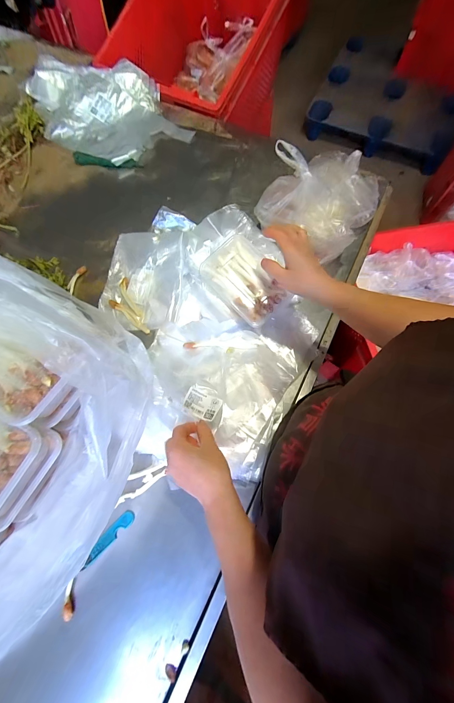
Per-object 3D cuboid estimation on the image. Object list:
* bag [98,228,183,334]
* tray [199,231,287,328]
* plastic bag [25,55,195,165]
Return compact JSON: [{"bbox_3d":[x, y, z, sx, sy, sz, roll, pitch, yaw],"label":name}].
[{"bbox_3d":[-0.172,-0.164,0.553,0.154,0.034,0.241,5,70,1],"label":"bag"},{"bbox_3d":[0.039,-0.144,0.511,0.158,0.032,0.130,41,74,11],"label":"tray"},{"bbox_3d":[-0.311,-0.639,0.695,0.331,0.063,0.316,-28,73,-10],"label":"plastic bag"}]

